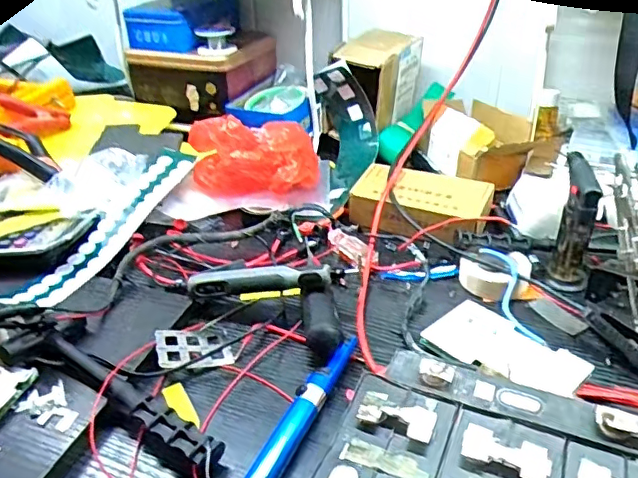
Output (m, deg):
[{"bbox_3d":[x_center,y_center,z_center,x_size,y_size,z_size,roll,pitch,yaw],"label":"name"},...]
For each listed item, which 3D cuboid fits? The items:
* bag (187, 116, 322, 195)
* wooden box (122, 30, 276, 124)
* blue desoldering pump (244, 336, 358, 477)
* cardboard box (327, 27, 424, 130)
[{"bbox_3d":[-0.081,-0.103,0.691,0.160,0.078,0.105,-4,33,-3],"label":"bag"},{"bbox_3d":[-0.182,-0.255,0.858,0.191,0.094,0.158,8,34,15],"label":"wooden box"},{"bbox_3d":[-0.016,0.138,0.412,0.019,0.024,0.186,14,36,24],"label":"blue desoldering pump"},{"bbox_3d":[0.082,-0.228,0.784,0.082,0.107,0.137,18,38,29],"label":"cardboard box"}]

